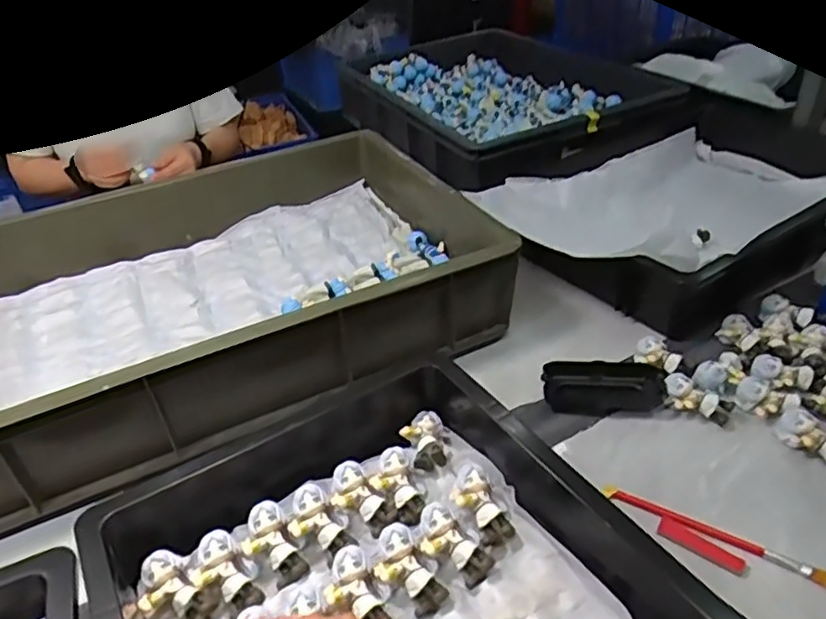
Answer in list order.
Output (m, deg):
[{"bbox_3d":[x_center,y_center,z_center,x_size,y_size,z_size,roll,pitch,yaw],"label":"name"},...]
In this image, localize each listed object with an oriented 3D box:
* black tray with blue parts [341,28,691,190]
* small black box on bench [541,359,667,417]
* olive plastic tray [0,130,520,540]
[{"bbox_3d":[0.125,-0.368,1.063,0.346,0.124,0.546,-20,38,-19],"label":"black tray with blue parts"},{"bbox_3d":[0.182,0.073,0.600,0.108,0.028,0.048,0,36,7],"label":"small black box on bench"},{"bbox_3d":[-0.231,-0.038,0.700,0.568,0.114,0.405,-18,38,-17],"label":"olive plastic tray"}]

